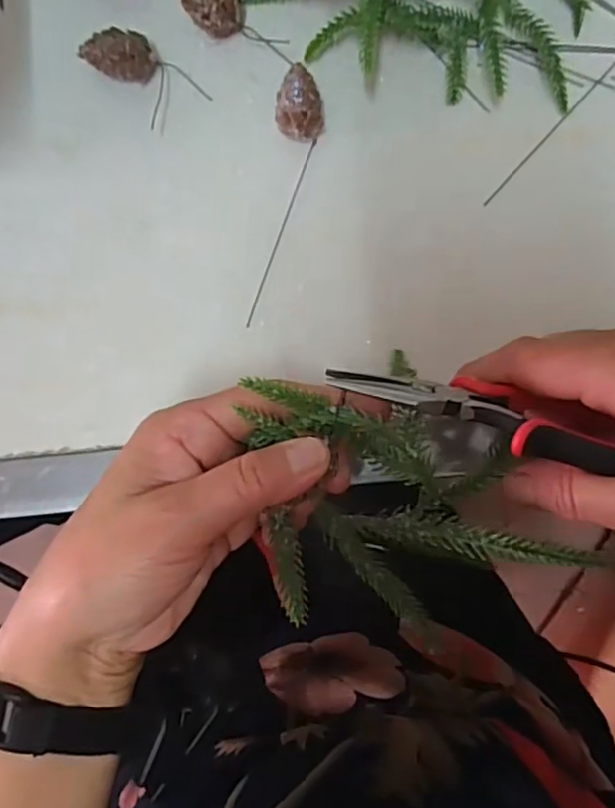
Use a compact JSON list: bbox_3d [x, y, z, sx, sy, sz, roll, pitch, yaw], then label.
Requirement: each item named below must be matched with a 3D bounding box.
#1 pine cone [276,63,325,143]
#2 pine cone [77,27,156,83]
[{"bbox_3d":[-0.003,-0.147,0.309,0.022,0.019,0.036,4,85,3],"label":"pine cone"},{"bbox_3d":[-0.095,-0.172,0.315,0.035,0.021,0.020,9,85,4],"label":"pine cone"}]

